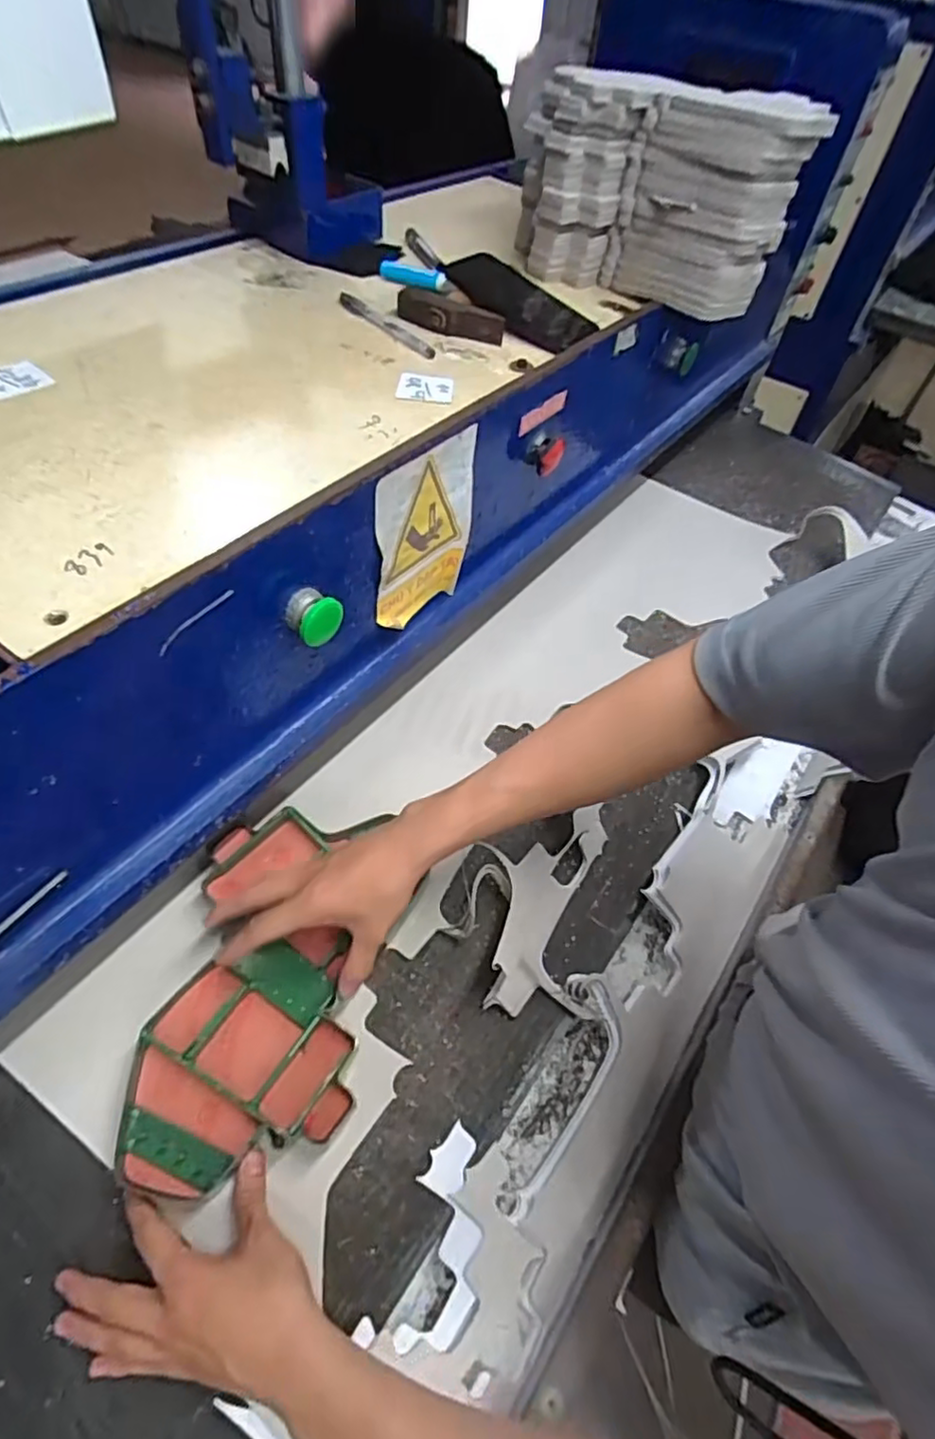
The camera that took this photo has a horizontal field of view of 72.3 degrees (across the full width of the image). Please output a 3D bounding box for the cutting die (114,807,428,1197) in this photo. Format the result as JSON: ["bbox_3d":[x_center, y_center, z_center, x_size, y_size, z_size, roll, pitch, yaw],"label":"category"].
[{"bbox_3d":[-0.158,0.209,0.517,0.155,0.023,0.279,8,53,2],"label":"cutting die"}]

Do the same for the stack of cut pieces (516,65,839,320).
[{"bbox_3d":[0.200,-0.574,0.696,0.284,0.165,0.176,11,54,4],"label":"stack of cut pieces"}]

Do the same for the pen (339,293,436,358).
[{"bbox_3d":[-0.084,-0.394,0.643,0.014,0.011,0.149,-33,62,-25],"label":"pen"}]

